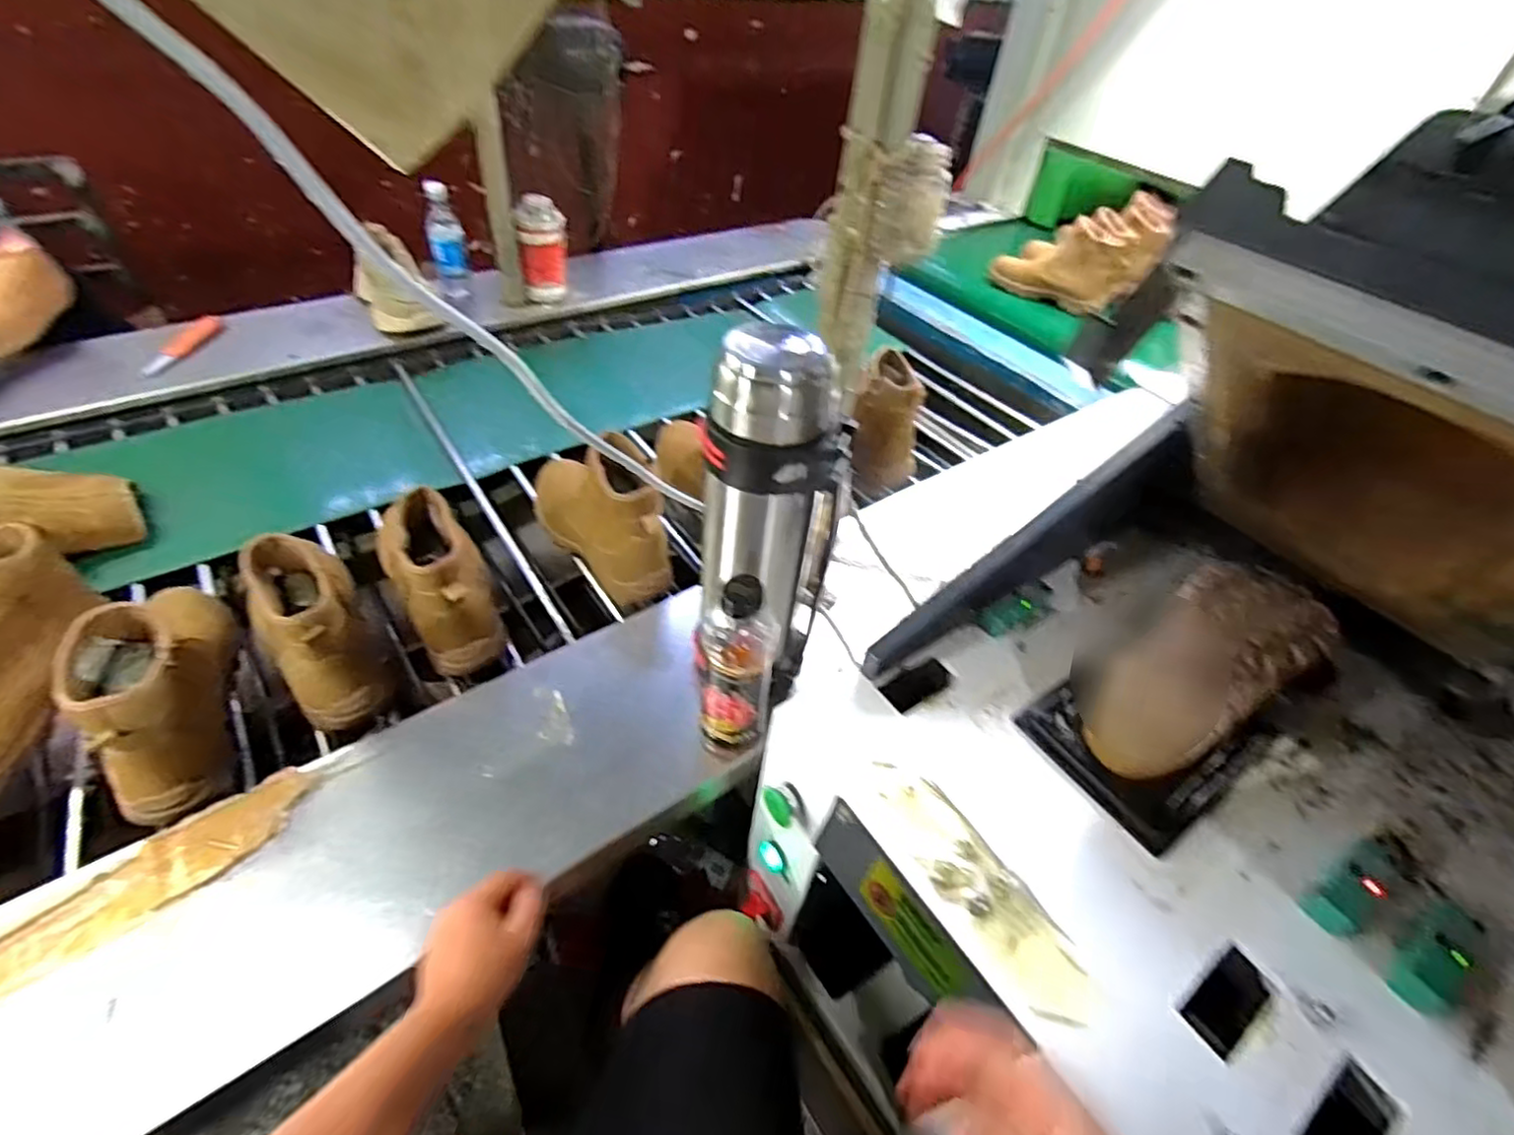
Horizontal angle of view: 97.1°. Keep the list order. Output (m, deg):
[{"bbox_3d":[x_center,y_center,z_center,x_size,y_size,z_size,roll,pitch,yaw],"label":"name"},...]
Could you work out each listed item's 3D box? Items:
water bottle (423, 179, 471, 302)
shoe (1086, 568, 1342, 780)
[{"bbox_3d":[-0.610,-0.634,1.315,0.070,0.192,0.055,-13,50,-17],"label":"water bottle"},{"bbox_3d":[0.406,0.086,0.601,0.265,0.078,0.123,-23,54,-25],"label":"shoe"}]

